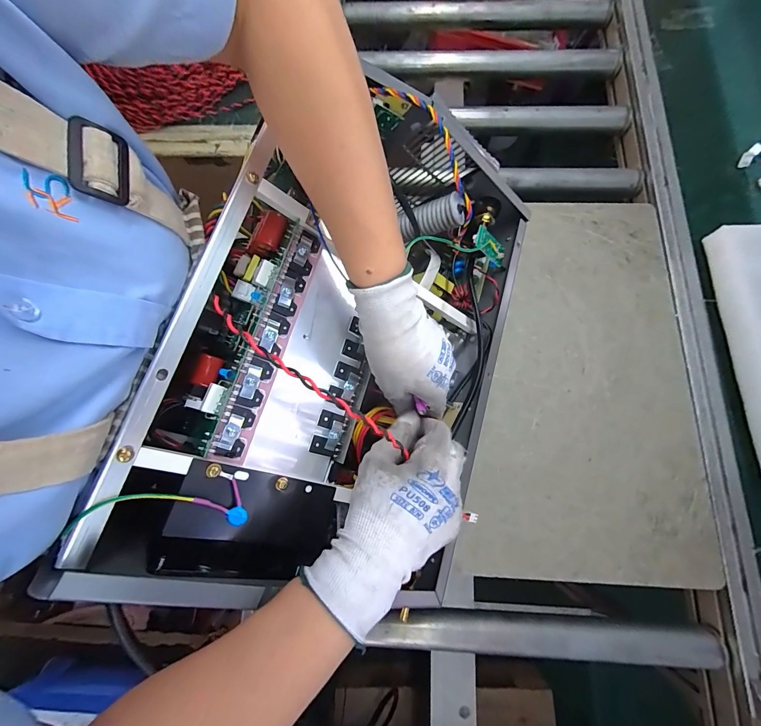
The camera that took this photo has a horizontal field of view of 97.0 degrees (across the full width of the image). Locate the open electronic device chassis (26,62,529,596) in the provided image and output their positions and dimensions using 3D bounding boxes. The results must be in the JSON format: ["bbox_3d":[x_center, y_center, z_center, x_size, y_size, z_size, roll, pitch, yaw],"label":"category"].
[{"bbox_3d":[-0.010,-0.034,0.331,0.305,0.088,0.461,25,74,-27],"label":"open electronic device chassis"}]

